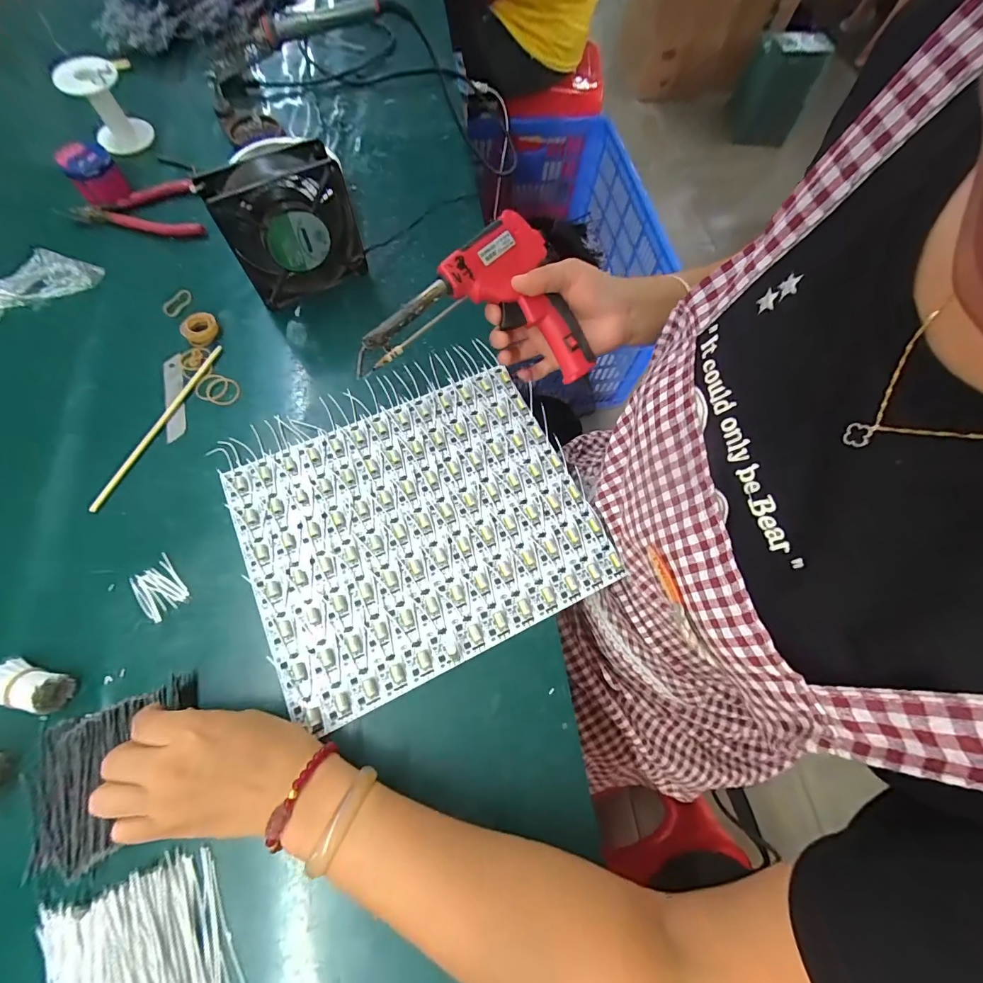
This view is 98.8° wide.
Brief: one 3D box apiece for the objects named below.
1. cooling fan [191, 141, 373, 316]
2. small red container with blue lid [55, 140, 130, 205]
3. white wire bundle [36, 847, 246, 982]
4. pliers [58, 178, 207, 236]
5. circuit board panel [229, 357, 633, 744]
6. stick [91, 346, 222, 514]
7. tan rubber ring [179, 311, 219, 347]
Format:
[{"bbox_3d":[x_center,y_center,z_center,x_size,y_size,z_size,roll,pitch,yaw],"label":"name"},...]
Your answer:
[{"bbox_3d":[-0.200,-0.263,0.427,0.121,0.135,0.046,-26,72,-12],"label":"cooling fan"},{"bbox_3d":[-0.457,-0.365,0.487,0.050,0.052,0.050,-39,75,-16],"label":"small red container with blue lid"},{"bbox_3d":[-0.222,0.291,0.260,0.105,0.019,0.091,-22,71,-10],"label":"white wire bundle"},{"bbox_3d":[-0.419,-0.324,0.486,0.150,0.027,0.060,-7,69,-5],"label":"pliers"},{"bbox_3d":[-0.067,0.026,0.375,0.282,0.008,0.239,-24,71,-11],"label":"circuit board panel"},{"bbox_3d":[-0.316,-0.066,0.405,0.007,0.011,0.193,21,69,6],"label":"stick"},{"bbox_3d":[-0.305,-0.171,0.443,0.035,0.017,0.035,1,68,-2],"label":"tan rubber ring"}]

